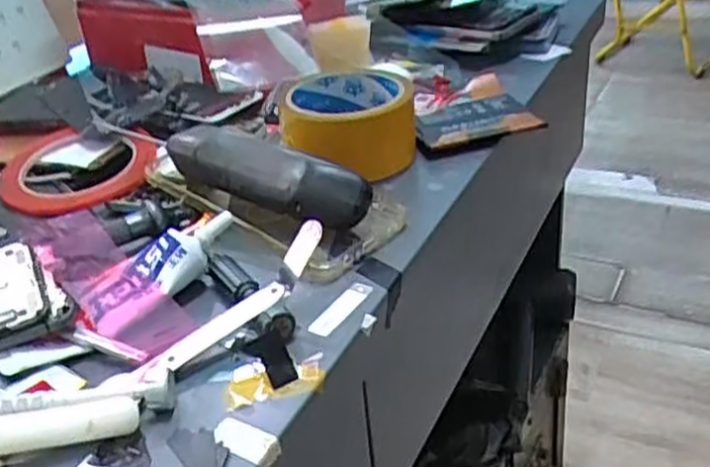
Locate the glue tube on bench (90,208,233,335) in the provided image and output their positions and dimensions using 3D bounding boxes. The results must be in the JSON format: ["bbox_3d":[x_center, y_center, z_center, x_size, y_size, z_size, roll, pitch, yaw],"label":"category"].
[{"bbox_3d":[-0.106,0.017,0.392,0.089,0.018,0.039,-38,39,-14],"label":"glue tube on bench"}]

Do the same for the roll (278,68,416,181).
[{"bbox_3d":[-0.006,-0.078,0.519,0.092,0.054,0.110,-8,30,-2],"label":"roll"}]

